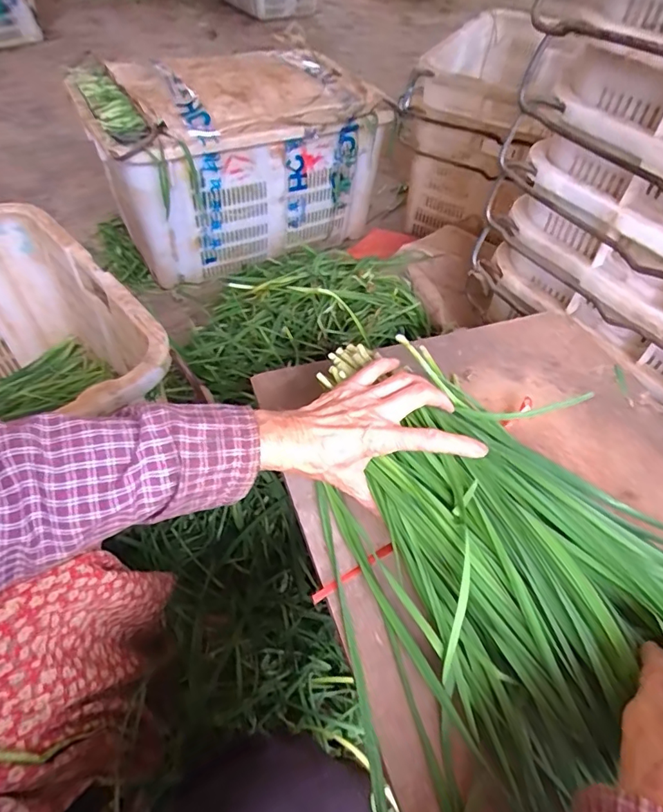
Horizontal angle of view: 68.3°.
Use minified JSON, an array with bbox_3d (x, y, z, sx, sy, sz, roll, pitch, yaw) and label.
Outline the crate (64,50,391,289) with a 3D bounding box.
[{"bbox_3d":[-0.198,-0.610,1.192,0.681,0.316,0.338,-21,55,-21],"label":"crate"}]

